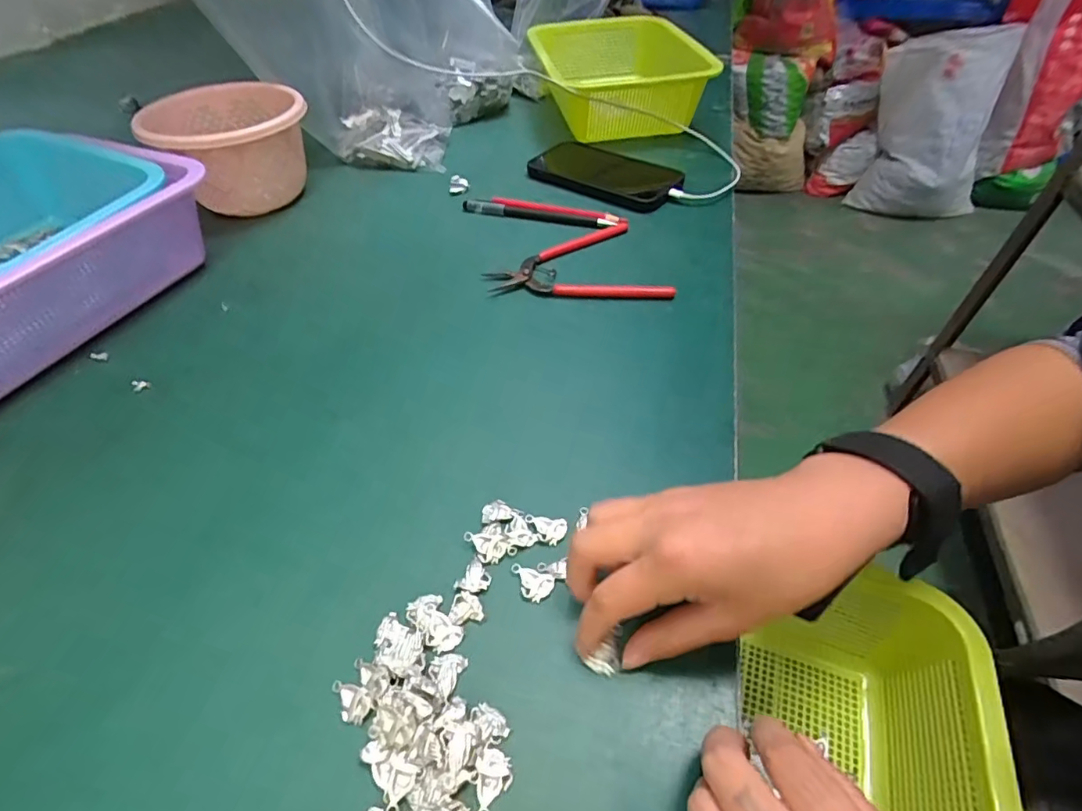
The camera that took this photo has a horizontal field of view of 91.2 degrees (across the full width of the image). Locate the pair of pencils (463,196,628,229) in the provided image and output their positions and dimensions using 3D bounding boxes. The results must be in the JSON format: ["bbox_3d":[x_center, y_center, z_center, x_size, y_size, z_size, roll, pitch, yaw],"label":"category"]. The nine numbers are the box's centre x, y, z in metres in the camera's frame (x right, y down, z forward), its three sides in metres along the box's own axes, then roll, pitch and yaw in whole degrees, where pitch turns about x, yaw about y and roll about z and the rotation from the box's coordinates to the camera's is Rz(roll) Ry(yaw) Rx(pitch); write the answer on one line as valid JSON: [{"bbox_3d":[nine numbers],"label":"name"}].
[{"bbox_3d":[0.002,-0.190,0.517,0.157,0.009,0.017,11,48,11],"label":"pair of pencils"}]

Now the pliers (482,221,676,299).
[{"bbox_3d":[0.031,-0.130,0.463,0.148,0.007,0.111,0,47,1],"label":"pliers"}]

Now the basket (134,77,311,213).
[{"bbox_3d":[-0.303,-0.253,0.536,0.142,0.090,0.151,-19,50,-16],"label":"basket"}]

